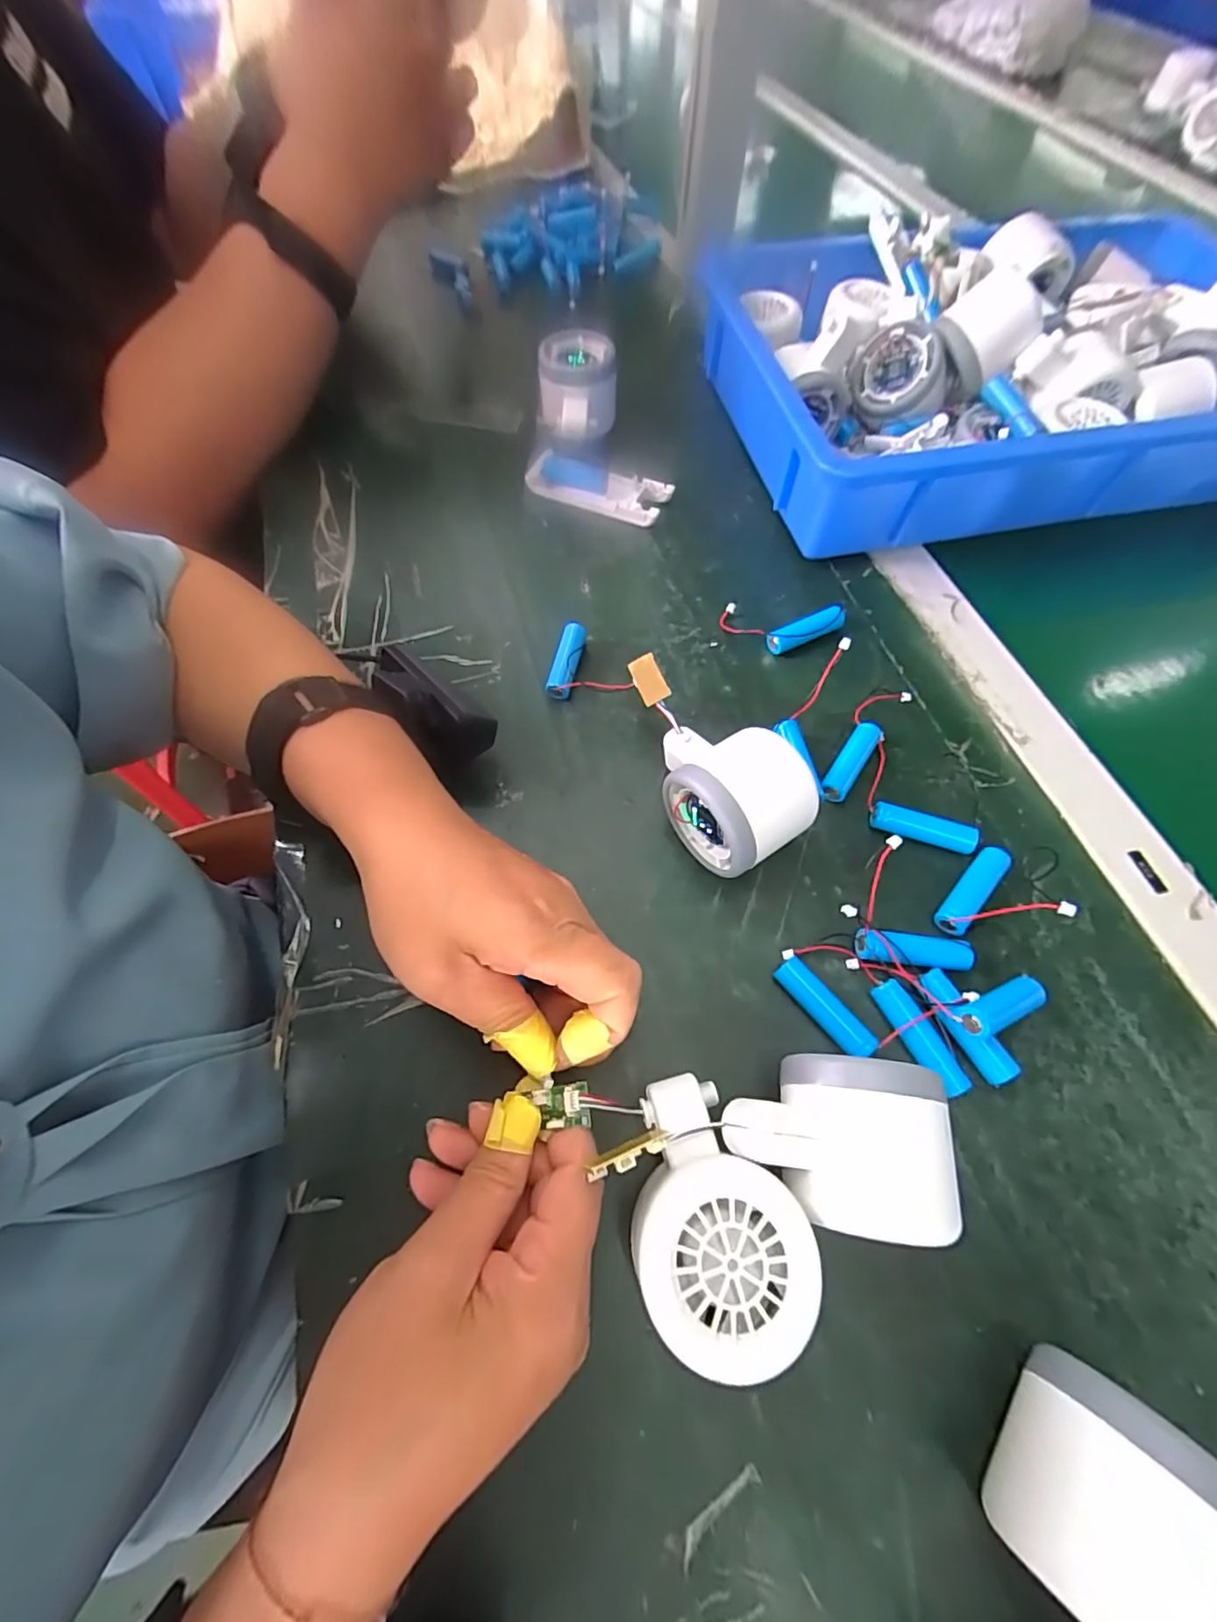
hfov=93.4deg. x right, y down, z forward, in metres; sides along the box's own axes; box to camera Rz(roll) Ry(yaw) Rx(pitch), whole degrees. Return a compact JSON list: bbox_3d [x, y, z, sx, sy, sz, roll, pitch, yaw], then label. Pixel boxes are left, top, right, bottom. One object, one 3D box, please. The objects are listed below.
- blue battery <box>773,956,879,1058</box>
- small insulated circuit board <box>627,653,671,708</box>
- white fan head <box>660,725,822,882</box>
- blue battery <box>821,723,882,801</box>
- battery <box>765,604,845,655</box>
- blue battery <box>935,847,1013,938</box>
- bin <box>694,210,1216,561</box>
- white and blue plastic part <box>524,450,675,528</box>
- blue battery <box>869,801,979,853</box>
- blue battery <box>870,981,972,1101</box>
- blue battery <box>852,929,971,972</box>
[{"bbox_3d":[0.098,0.090,0.262,0.013,0.012,0.051,-37,68,-17],"label":"blue battery"},{"bbox_3d":[0.022,-0.071,0.316,0.015,0.004,0.029,-25,68,10],"label":"small insulated circuit board"},{"bbox_3d":[0.059,-0.011,0.291,0.060,0.050,0.085,-34,67,-16],"label":"white fan head"},{"bbox_3d":[0.135,-0.027,0.319,0.015,0.013,0.050,32,67,16],"label":"blue battery"},{"bbox_3d":[0.123,-0.112,0.359,0.051,0.017,0.011,-24,65,-11],"label":"battery"},{"bbox_3d":[0.181,0.040,0.285,0.049,0.015,0.016,-41,69,-18],"label":"blue battery"},{"bbox_3d":[0.294,-0.333,0.434,0.415,0.091,0.287,-11,63,-5],"label":"bin"},{"bbox_3d":[-0.007,-0.243,0.431,0.107,0.015,0.040,26,66,13],"label":"white and blue plastic part"},{"bbox_3d":[0.164,0.009,0.300,0.052,0.015,0.012,18,64,9],"label":"blue battery"},{"bbox_3d":[0.137,0.100,0.254,0.013,0.014,0.050,-26,65,-12],"label":"blue battery"},{"bbox_3d":[0.143,0.066,0.271,0.052,0.016,0.013,6,63,4],"label":"blue battery"}]

